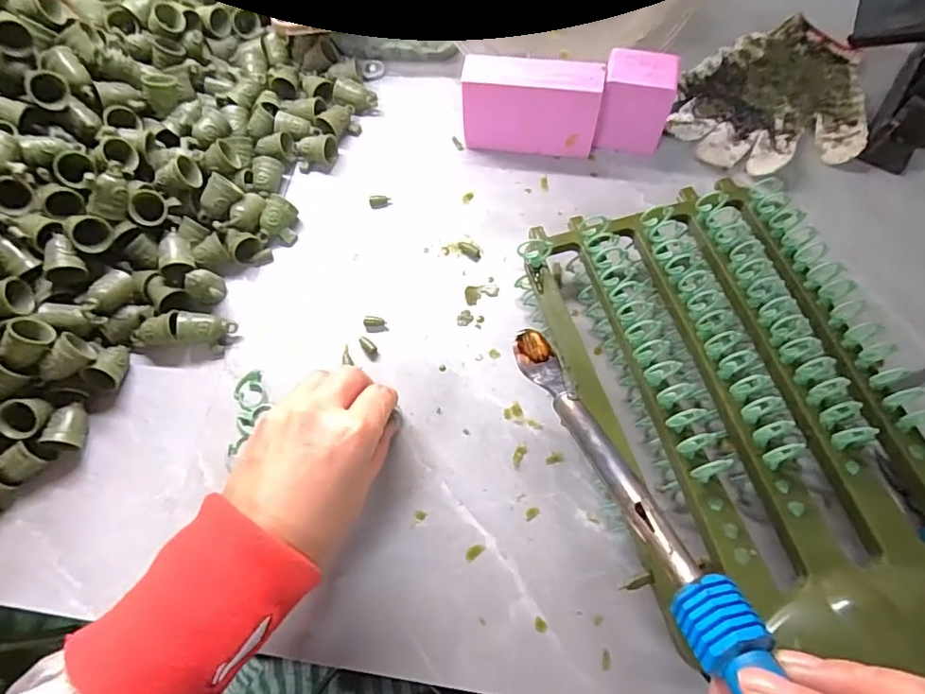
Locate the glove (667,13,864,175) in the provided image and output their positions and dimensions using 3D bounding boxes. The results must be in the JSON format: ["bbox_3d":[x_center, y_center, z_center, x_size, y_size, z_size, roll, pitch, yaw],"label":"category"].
[{"bbox_3d":[0.269,-0.224,0.472,0.148,0.017,0.179,15,68,9],"label":"glove"}]

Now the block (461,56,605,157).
[{"bbox_3d":[0.055,-0.192,0.437,0.107,0.075,0.030,4,66,4],"label":"block"}]

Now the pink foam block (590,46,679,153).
[{"bbox_3d":[0.140,-0.197,0.436,0.055,0.068,0.044,9,67,7],"label":"pink foam block"}]

